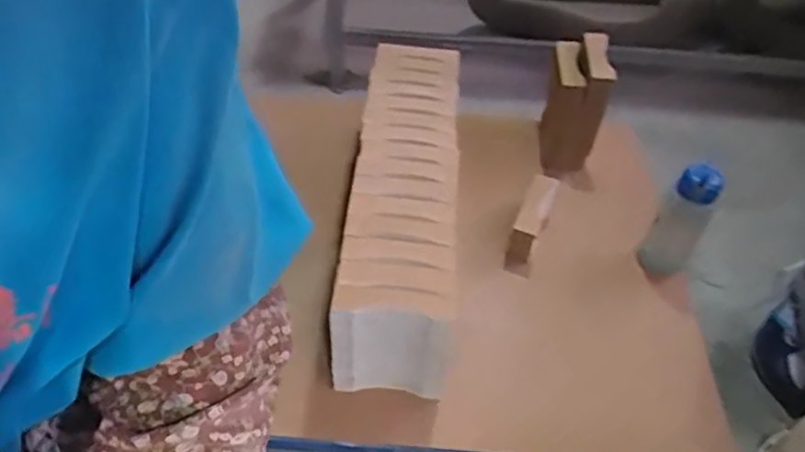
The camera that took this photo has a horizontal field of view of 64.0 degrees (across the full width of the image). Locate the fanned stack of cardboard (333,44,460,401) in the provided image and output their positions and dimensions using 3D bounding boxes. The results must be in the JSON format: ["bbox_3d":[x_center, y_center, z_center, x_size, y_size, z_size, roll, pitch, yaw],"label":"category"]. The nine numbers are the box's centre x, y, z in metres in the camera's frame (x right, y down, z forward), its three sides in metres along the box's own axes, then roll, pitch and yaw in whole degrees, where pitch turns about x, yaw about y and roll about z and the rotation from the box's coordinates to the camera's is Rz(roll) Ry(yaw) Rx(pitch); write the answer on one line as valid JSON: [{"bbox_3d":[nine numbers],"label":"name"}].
[{"bbox_3d":[0.005,-0.073,1.371,0.211,0.233,0.803,5,47,2],"label":"fanned stack of cardboard"}]

